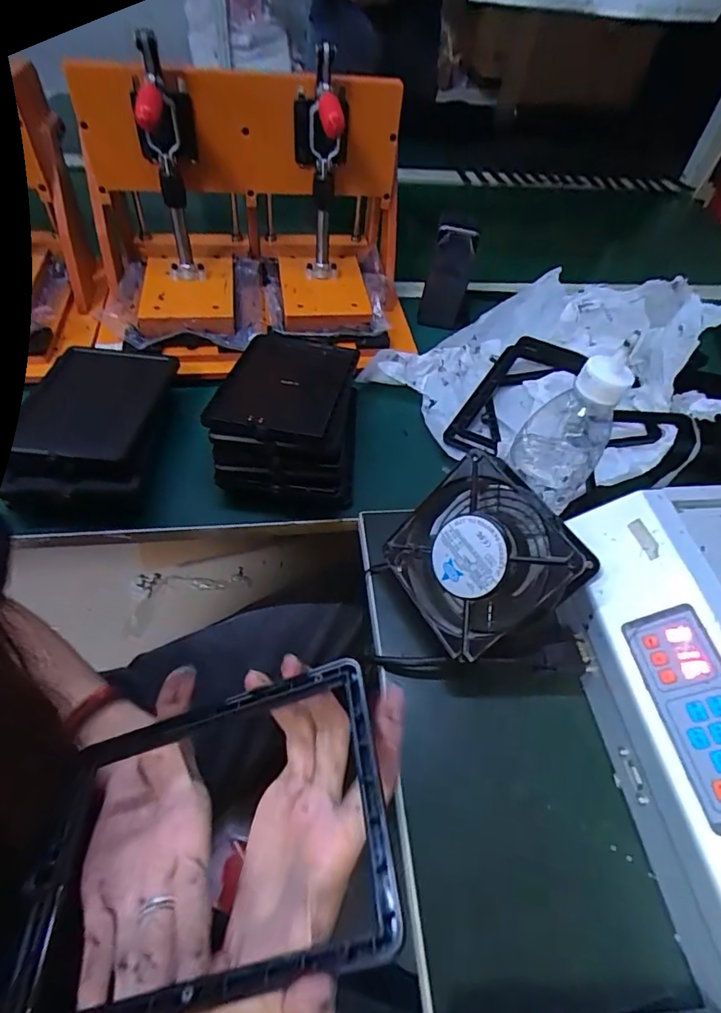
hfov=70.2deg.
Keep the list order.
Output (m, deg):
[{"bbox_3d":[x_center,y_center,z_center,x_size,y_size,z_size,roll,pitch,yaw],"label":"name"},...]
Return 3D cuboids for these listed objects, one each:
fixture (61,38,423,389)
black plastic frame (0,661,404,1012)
[{"bbox_3d":[-0.125,-0.319,0.572,0.379,0.235,0.229,-5,52,-9],"label":"fixture"},{"bbox_3d":[-0.069,0.142,0.225,0.165,0.007,0.115,-19,41,5],"label":"black plastic frame"}]

